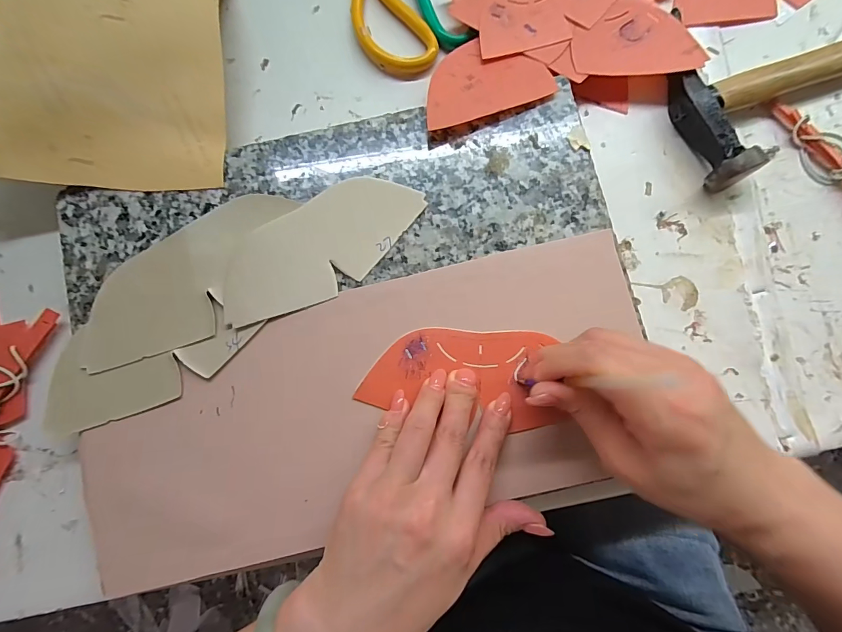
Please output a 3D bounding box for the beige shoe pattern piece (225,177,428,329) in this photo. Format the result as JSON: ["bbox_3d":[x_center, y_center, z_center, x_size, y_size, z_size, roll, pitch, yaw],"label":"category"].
[{"bbox_3d":[-0.069,-0.048,0.270,0.149,0.004,0.063,-32,83,-5],"label":"beige shoe pattern piece"}]

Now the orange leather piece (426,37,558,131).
[{"bbox_3d":[0.042,-0.176,0.289,0.096,0.004,0.072,-20,70,-5],"label":"orange leather piece"}]

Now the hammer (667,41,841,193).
[{"bbox_3d":[0.297,-0.193,0.289,0.238,0.033,0.115,-26,85,-1],"label":"hammer"}]

